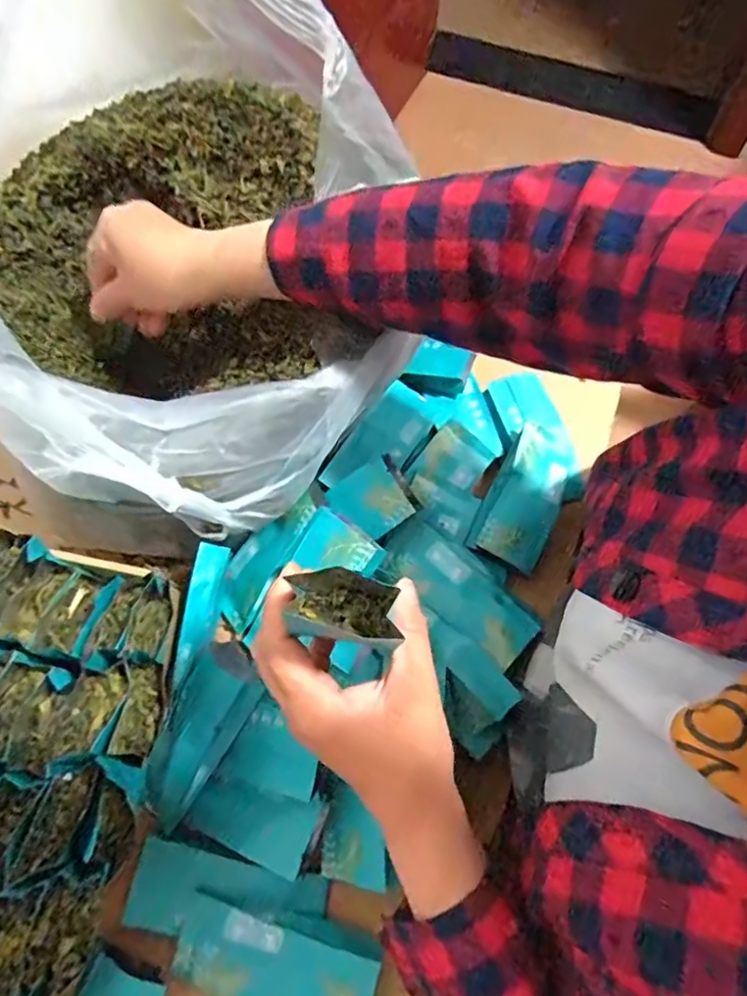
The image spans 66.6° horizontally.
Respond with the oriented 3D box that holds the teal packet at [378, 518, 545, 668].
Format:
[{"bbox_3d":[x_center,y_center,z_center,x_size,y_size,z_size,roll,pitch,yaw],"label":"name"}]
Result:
[{"bbox_3d":[0.065,0.071,0.445,0.129,0.024,0.056,36,72,13],"label":"teal packet"}]

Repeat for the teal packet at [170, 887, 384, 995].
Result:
[{"bbox_3d":[-0.064,0.306,0.373,0.132,0.007,0.060,18,69,7],"label":"teal packet"}]

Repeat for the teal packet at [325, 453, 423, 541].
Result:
[{"bbox_3d":[0.001,0.003,0.453,0.057,0.016,0.054,-35,79,5],"label":"teal packet"}]

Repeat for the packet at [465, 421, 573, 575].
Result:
[{"bbox_3d":[0.133,-0.006,0.488,0.059,0.012,0.128,25,70,10],"label":"packet"}]

